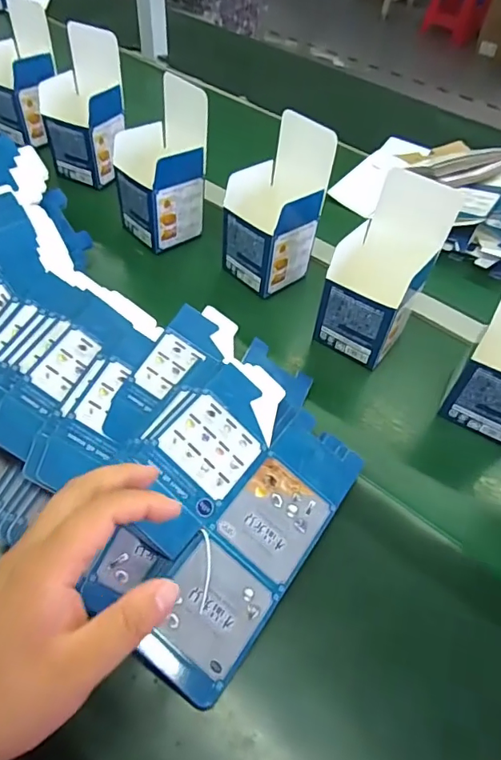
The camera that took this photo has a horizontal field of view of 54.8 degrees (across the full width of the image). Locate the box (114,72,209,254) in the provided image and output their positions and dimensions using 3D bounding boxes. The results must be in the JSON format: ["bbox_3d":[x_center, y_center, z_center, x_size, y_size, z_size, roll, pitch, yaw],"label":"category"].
[{"bbox_3d":[-0.120,-0.274,0.620,0.092,0.172,0.101,-28,56,-25],"label":"box"}]

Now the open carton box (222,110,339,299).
[{"bbox_3d":[0.028,-0.206,0.580,0.096,0.172,0.091,-33,58,-28],"label":"open carton box"}]

